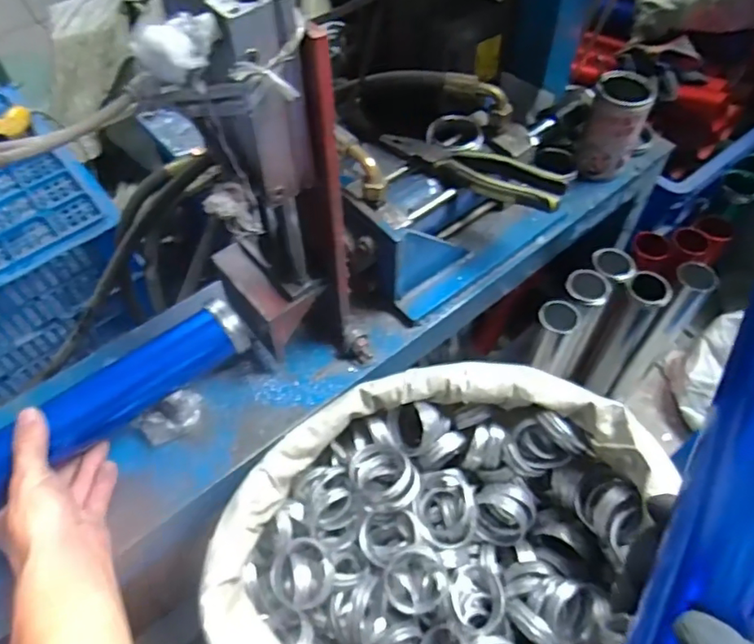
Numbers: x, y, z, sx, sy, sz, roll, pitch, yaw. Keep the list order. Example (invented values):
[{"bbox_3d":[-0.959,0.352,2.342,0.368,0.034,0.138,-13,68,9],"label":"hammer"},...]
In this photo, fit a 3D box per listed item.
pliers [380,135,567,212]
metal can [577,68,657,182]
[{"bbox_3d":[0.096,-0.153,0.588,0.189,0.026,0.045,17,57,13],"label":"pliers"},{"bbox_3d":[0.291,-0.238,0.700,0.064,0.107,0.060,12,57,10],"label":"metal can"}]

